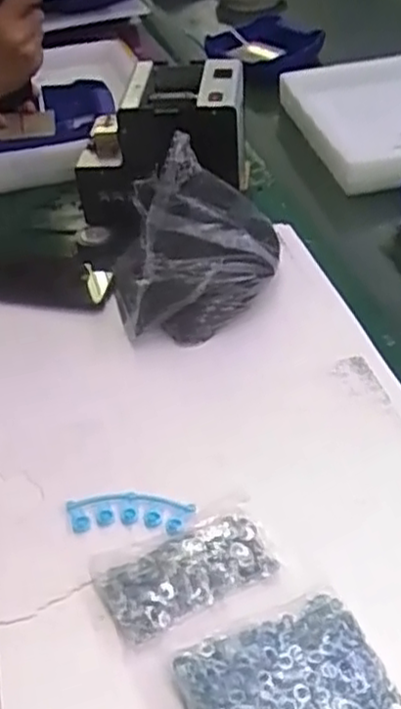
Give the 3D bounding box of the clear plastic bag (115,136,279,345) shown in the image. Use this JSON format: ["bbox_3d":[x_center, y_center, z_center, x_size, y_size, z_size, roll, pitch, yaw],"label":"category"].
[{"bbox_3d":[-0.007,-0.105,0.698,0.163,0.135,0.145,-1,43,3],"label":"clear plastic bag"}]

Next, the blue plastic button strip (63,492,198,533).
[{"bbox_3d":[-0.055,0.122,0.552,0.096,0.010,0.032,1,43,6],"label":"blue plastic button strip"}]

